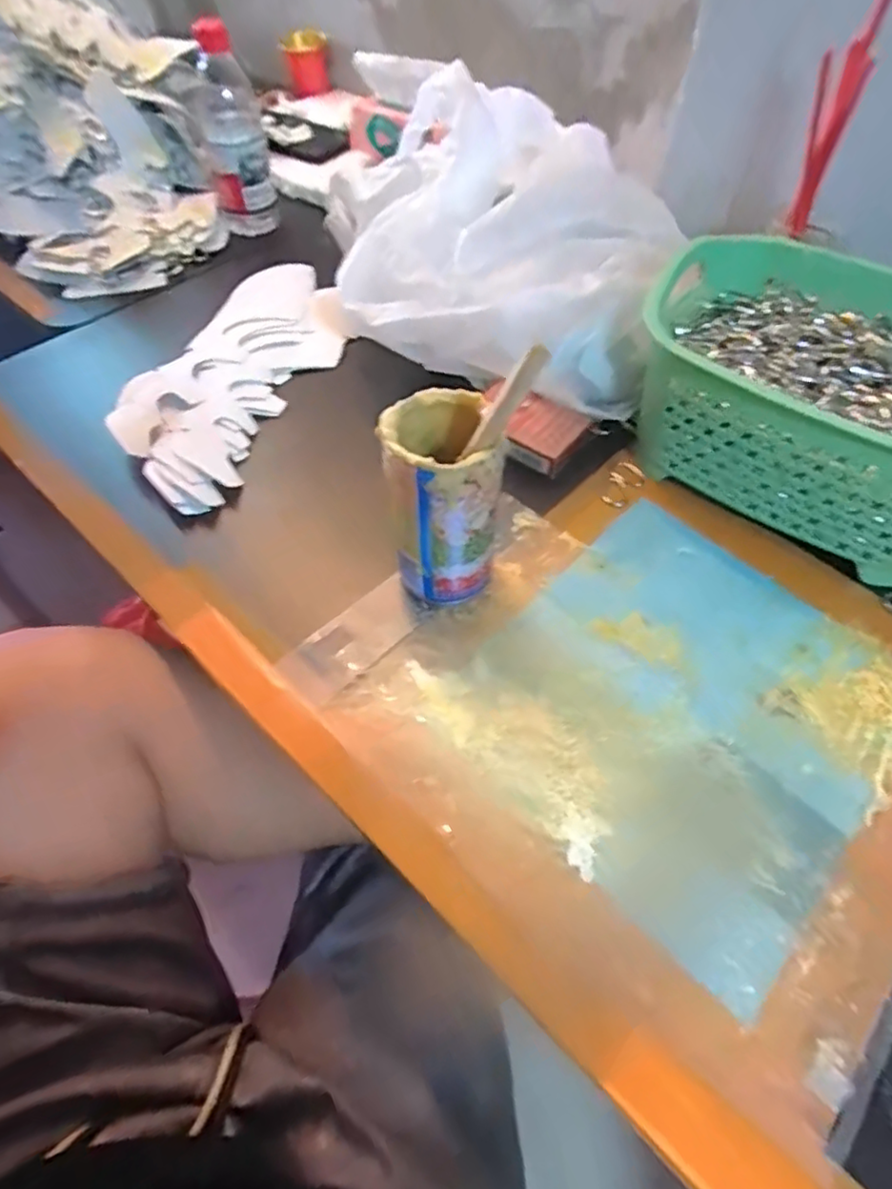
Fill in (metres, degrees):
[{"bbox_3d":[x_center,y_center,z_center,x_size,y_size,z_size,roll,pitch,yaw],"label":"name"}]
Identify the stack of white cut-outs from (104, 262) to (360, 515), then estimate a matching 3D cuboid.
[{"bbox_3d":[-0.182,-0.194,0.554,0.134,0.031,0.301,18,57,12],"label":"stack of white cut-outs"}]

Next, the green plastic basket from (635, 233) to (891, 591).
[{"bbox_3d":[0.276,-0.140,0.457,0.264,0.118,0.202,30,60,19],"label":"green plastic basket"}]

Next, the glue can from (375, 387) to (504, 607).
[{"bbox_3d":[-0.001,-0.057,0.394,0.065,0.125,0.070,0,55,0],"label":"glue can"}]

